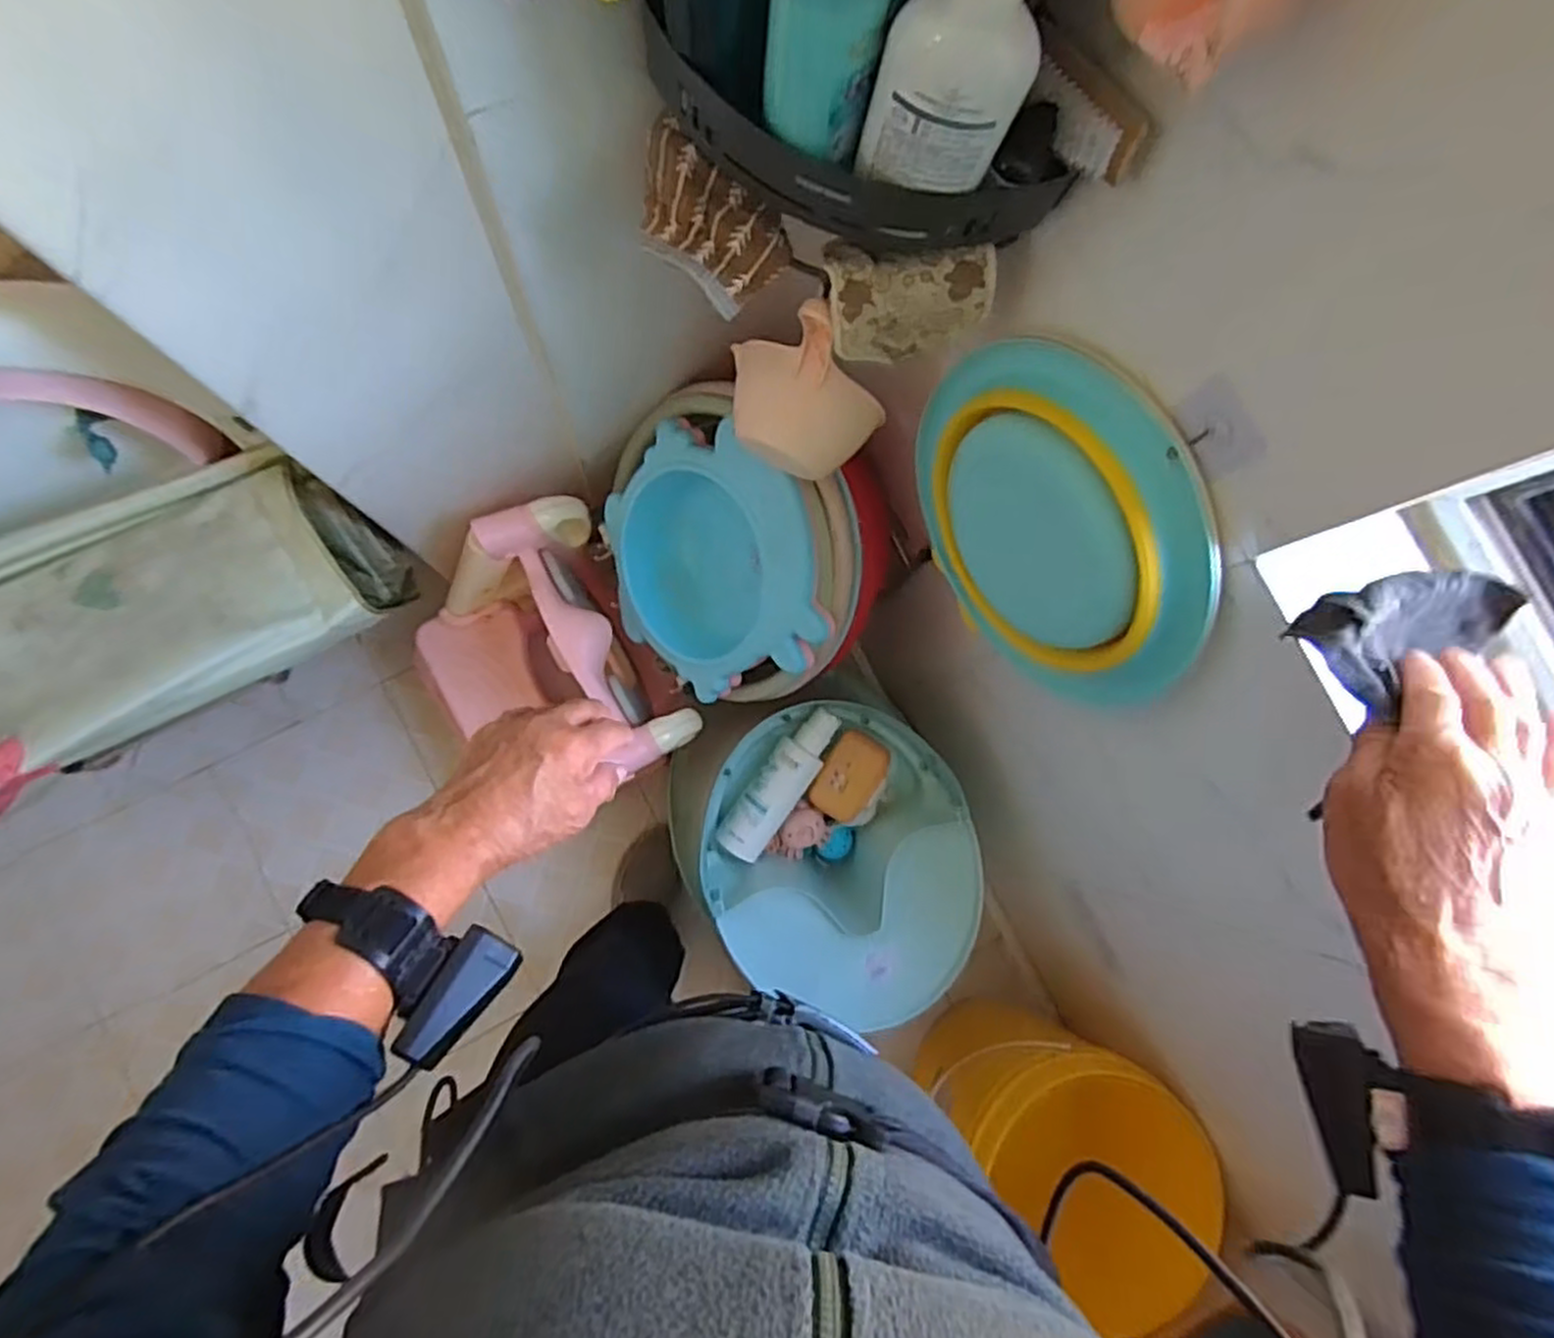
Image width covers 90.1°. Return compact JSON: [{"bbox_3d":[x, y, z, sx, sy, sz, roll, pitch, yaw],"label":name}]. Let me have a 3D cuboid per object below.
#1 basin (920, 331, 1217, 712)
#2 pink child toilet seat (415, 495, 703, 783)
[{"bbox_3d":[0.219,-0.110,0.646,0.068,0.293,0.302,-24,87,-9],"label":"basin"},{"bbox_3d":[-0.329,0.009,1.105,0.302,0.347,0.352,-27,87,-9],"label":"pink child toilet seat"}]

